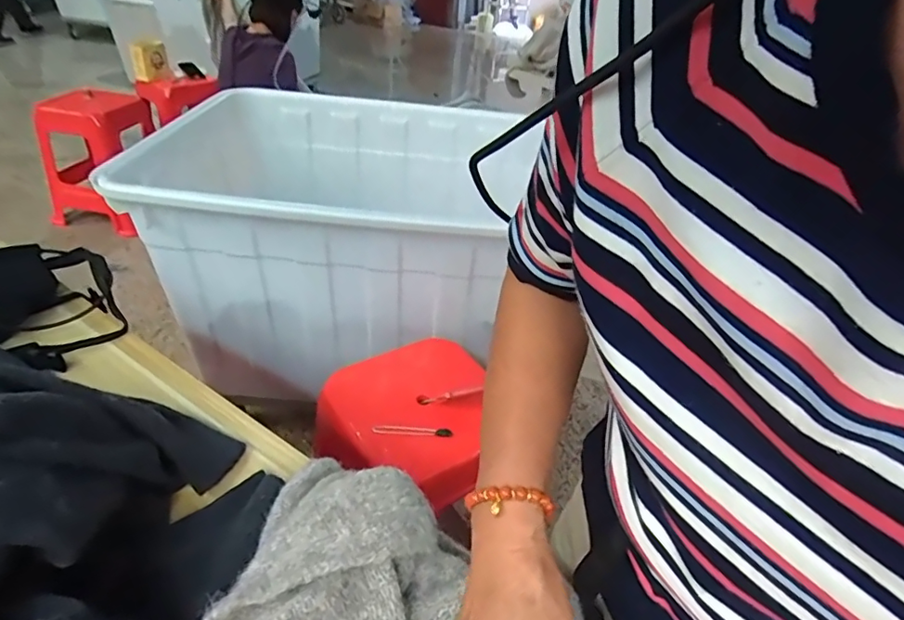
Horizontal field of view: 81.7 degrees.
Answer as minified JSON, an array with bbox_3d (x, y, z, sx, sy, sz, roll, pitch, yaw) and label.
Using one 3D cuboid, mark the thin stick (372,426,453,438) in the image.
[{"bbox_3d":[-0.068,0.209,0.901,0.134,0.004,0.018,4,36,-4],"label":"thin stick"}]

